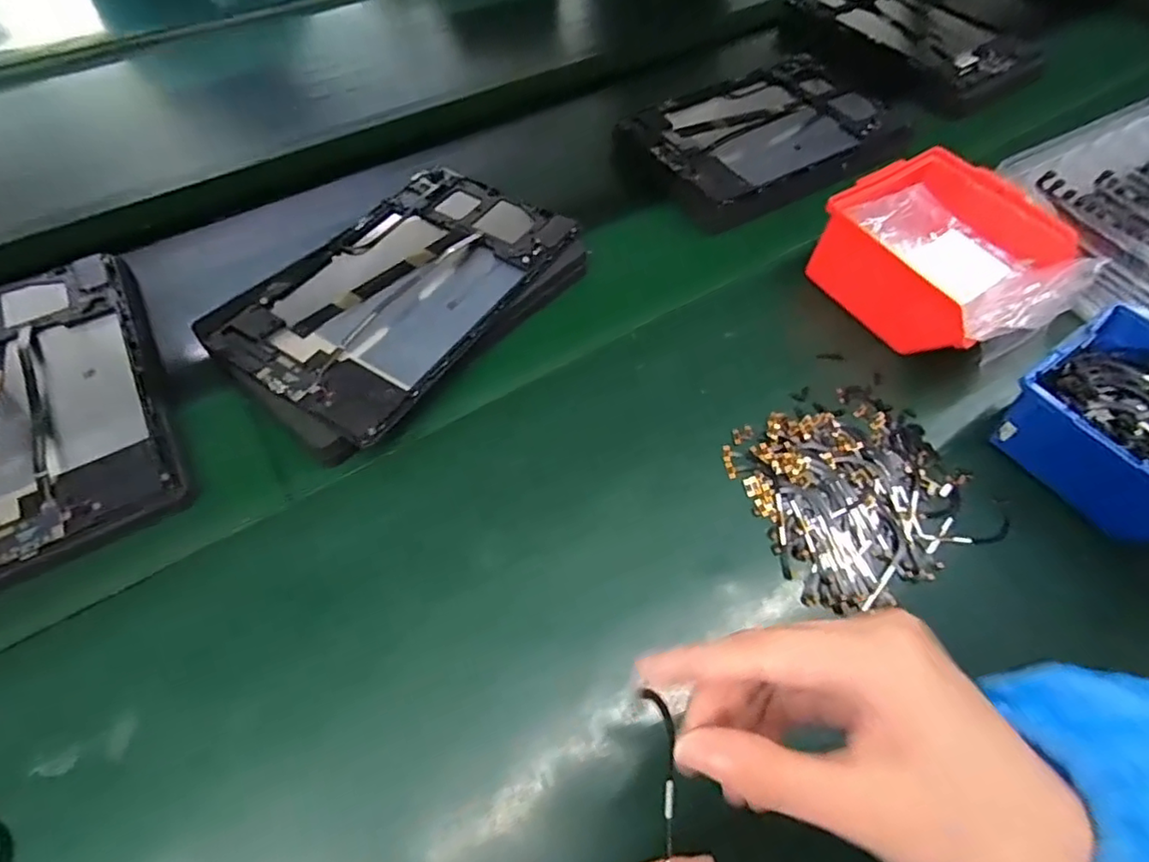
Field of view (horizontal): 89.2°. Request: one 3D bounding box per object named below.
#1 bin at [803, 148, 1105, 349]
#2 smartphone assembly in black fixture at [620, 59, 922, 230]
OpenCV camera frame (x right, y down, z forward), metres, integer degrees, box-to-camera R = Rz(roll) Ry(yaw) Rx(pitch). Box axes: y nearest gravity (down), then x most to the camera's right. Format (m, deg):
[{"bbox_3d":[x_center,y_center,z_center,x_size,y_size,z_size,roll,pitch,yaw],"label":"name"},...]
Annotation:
[{"bbox_3d":[0.269,-0.120,0.426,0.133,0.066,0.153,-29,63,-19],"label":"bin"},{"bbox_3d":[0.175,-0.276,0.555,0.246,0.049,0.157,-26,65,-15],"label":"smartphone assembly in black fixture"}]

